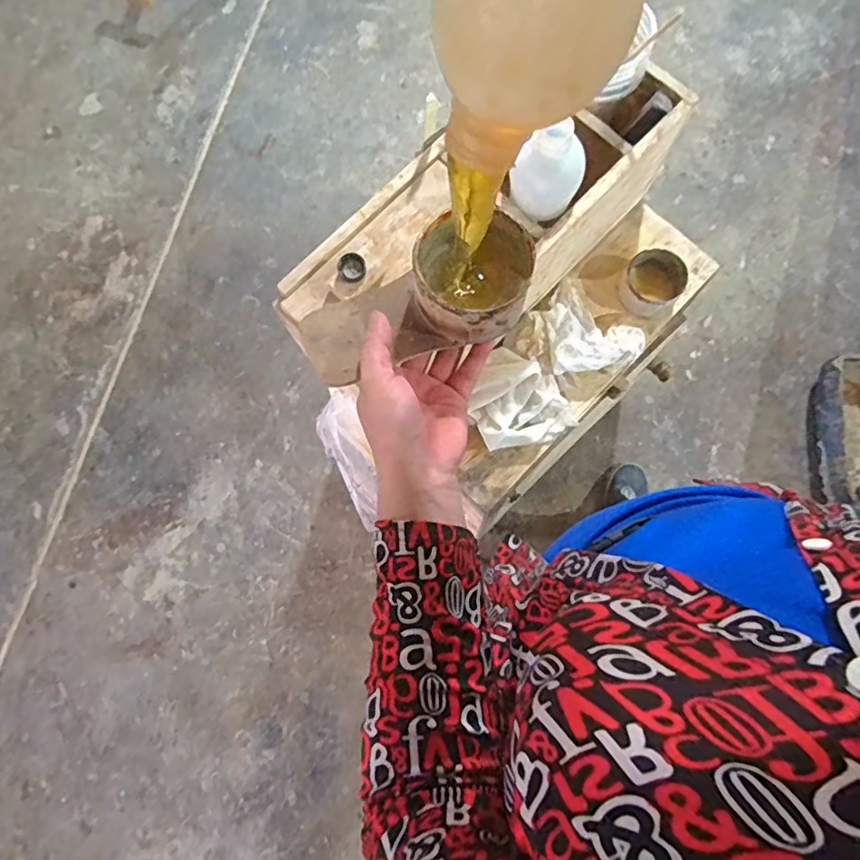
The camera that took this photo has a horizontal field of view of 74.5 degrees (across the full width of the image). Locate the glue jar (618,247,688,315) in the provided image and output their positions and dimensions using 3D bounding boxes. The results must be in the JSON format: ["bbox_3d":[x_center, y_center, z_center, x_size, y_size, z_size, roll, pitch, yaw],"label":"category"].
[{"bbox_3d":[0.316,-0.211,0.802,0.077,0.048,0.081,0,78,0],"label":"glue jar"}]

